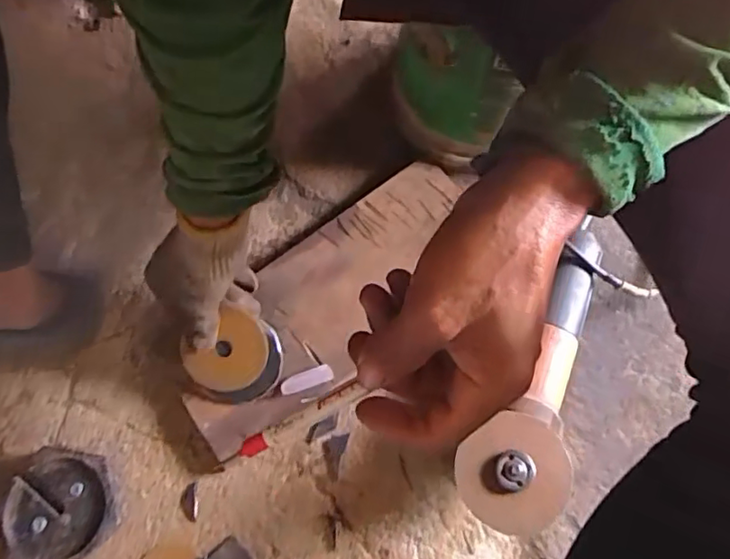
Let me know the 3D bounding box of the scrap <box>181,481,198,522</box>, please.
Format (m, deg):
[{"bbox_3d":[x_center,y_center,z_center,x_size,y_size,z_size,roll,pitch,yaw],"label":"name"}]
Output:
[{"bbox_3d":[-0.157,0.199,0.531,0.014,0.004,0.032,-9,70,-2],"label":"scrap"}]

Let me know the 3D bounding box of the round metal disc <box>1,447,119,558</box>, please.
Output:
[{"bbox_3d":[-0.259,0.199,0.518,0.091,0.031,0.092,0,70,1],"label":"round metal disc"}]

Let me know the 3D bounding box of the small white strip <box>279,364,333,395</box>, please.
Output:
[{"bbox_3d":[-0.054,0.092,0.549,0.048,0.004,0.017,-19,71,-5],"label":"small white strip"}]

